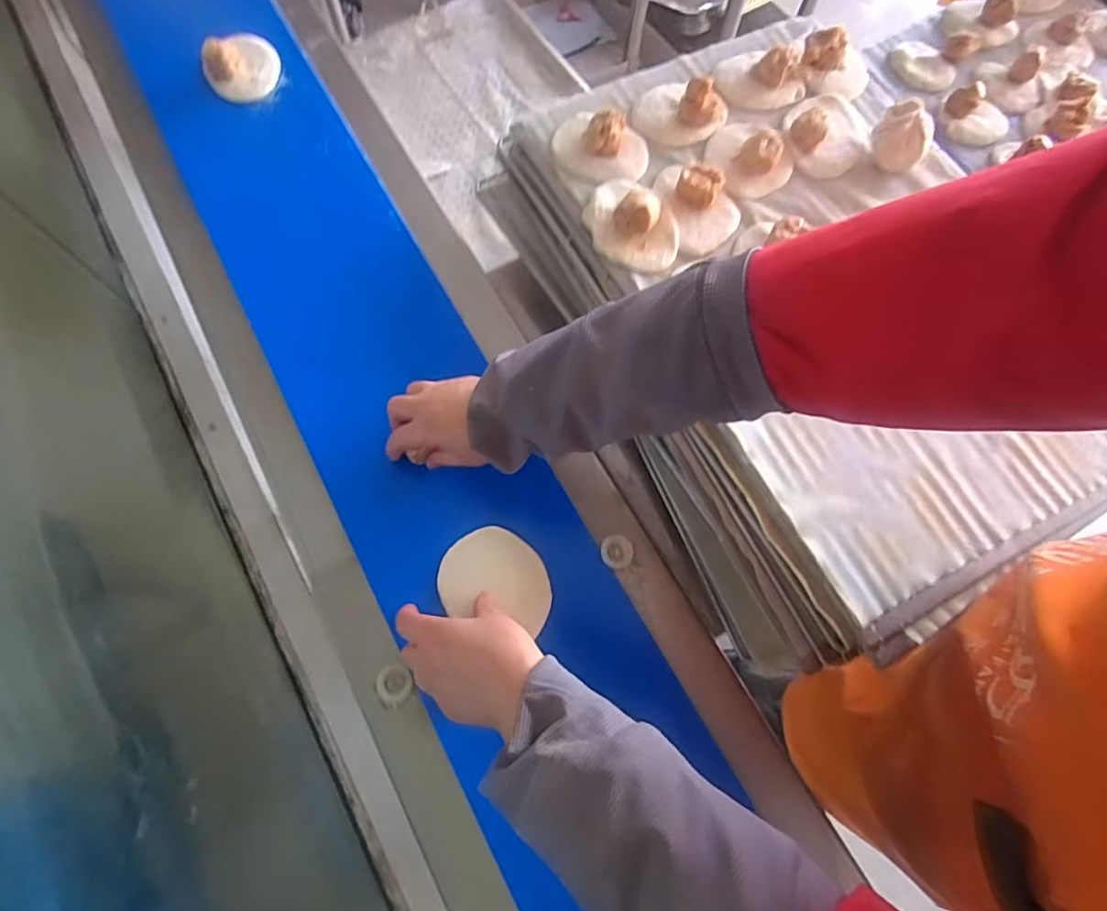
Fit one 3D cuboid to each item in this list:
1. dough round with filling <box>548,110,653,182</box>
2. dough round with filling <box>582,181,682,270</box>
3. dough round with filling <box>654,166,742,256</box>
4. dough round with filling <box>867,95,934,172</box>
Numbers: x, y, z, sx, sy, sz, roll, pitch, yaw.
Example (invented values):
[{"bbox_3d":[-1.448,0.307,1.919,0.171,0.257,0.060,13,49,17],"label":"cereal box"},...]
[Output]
[{"bbox_3d":[0.049,-0.325,0.563,0.101,0.037,0.085,9,70,1],"label":"dough round with filling"},{"bbox_3d":[0.078,-0.234,0.526,0.090,0.044,0.098,1,70,-2],"label":"dough round with filling"},{"bbox_3d":[0.147,-0.253,0.542,0.068,0.033,0.100,-13,71,-6],"label":"dough round with filling"},{"bbox_3d":[0.349,-0.318,0.552,0.052,0.051,0.041,37,73,11],"label":"dough round with filling"}]

